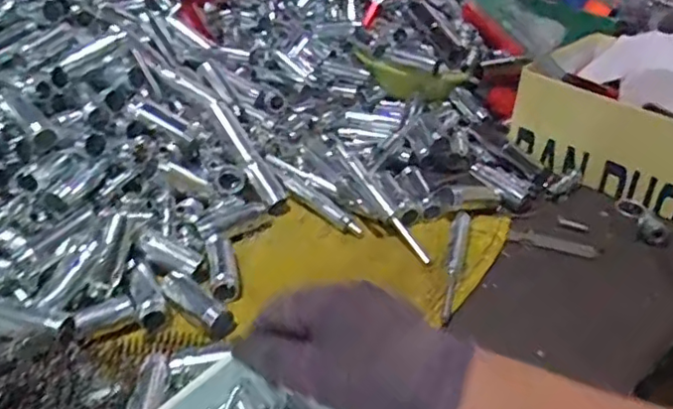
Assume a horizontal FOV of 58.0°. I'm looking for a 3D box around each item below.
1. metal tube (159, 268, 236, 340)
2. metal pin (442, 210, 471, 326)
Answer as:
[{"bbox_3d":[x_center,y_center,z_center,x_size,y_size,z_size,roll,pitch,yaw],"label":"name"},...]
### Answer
[{"bbox_3d":[-0.114,0.078,0.494,0.077,0.018,0.024,29,43,31],"label":"metal tube"},{"bbox_3d":[0.109,0.052,0.553,0.015,0.016,0.140,11,36,10],"label":"metal pin"}]

